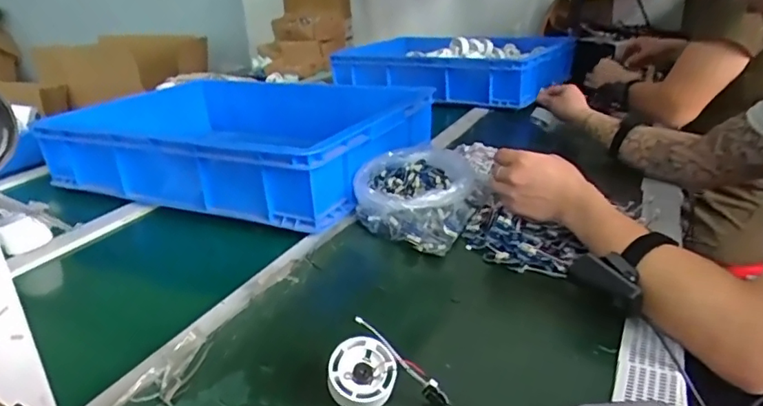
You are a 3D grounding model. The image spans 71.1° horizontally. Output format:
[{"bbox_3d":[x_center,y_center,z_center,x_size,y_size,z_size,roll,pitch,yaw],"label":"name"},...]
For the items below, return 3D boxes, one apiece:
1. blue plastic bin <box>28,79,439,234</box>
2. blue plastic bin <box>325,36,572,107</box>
[{"bbox_3d":[-0.300,-0.130,0.996,0.695,0.119,0.396,9,26,25],"label":"blue plastic bin"},{"bbox_3d":[0.228,-0.424,1.621,0.619,0.132,0.456,13,28,32],"label":"blue plastic bin"}]

